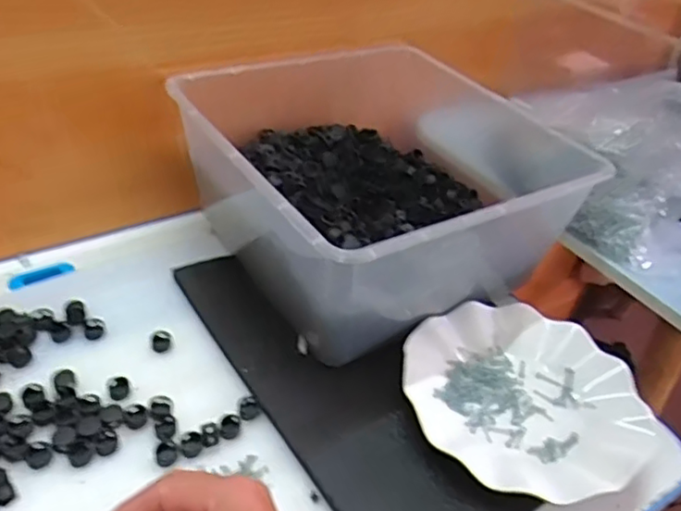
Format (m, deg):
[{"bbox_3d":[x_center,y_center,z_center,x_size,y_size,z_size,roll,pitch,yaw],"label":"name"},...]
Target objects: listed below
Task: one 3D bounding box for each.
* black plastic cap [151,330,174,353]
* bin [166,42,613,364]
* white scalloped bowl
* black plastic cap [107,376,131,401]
[{"bbox_3d":[-0.147,0.070,0.514,0.017,0.006,0.020,-9,45,-17],"label":"black plastic cap"},{"bbox_3d":[0.041,-0.072,0.591,0.304,0.143,0.283,-19,46,-29],"label":"bin"},{"bbox_3d":[0.143,0.111,0.498,0.173,0.024,0.177,4,42,-4],"label":"white scalloped bowl"},{"bbox_3d":[-0.168,0.100,0.476,0.016,0.006,0.019,-17,48,-24],"label":"black plastic cap"}]

